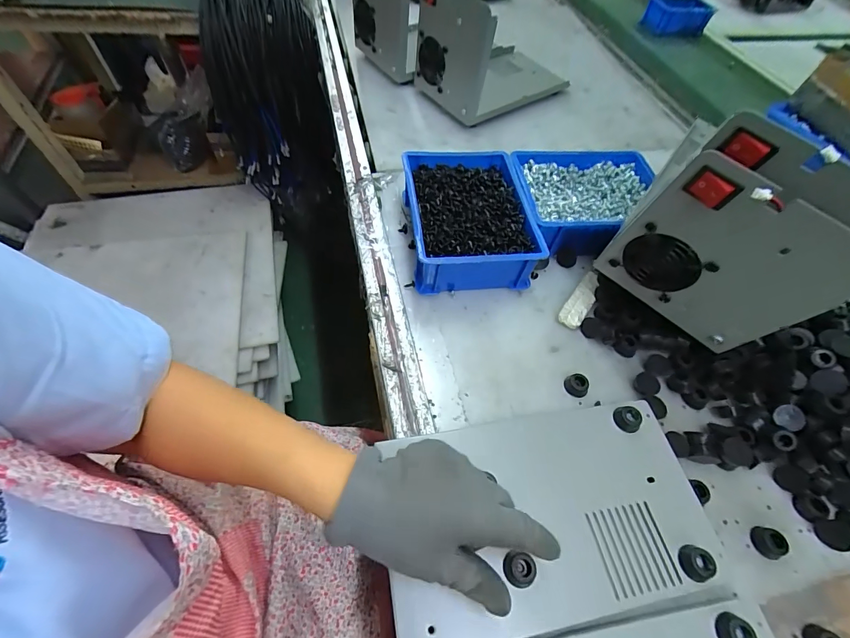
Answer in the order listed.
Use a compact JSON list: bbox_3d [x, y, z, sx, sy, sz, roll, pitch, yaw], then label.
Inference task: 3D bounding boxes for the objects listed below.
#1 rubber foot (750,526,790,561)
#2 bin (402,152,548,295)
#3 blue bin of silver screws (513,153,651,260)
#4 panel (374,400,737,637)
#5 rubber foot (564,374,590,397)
[{"bbox_3d":[0.300,0.195,0.328,0.020,0.014,0.024,2,56,-3],"label":"rubber foot"},{"bbox_3d":[0.052,-0.127,0.483,0.144,0.065,0.192,-3,58,-7],"label":"bin"},{"bbox_3d":[0.219,-0.157,0.516,0.195,0.063,0.156,-5,58,-8],"label":"blue bin of silver screws"},{"bbox_3d":[0.104,0.160,0.315,0.264,0.017,0.159,-6,57,-8],"label":"panel"},{"bbox_3d":[0.161,0.070,0.400,0.023,0.018,0.019,31,60,16],"label":"rubber foot"}]

